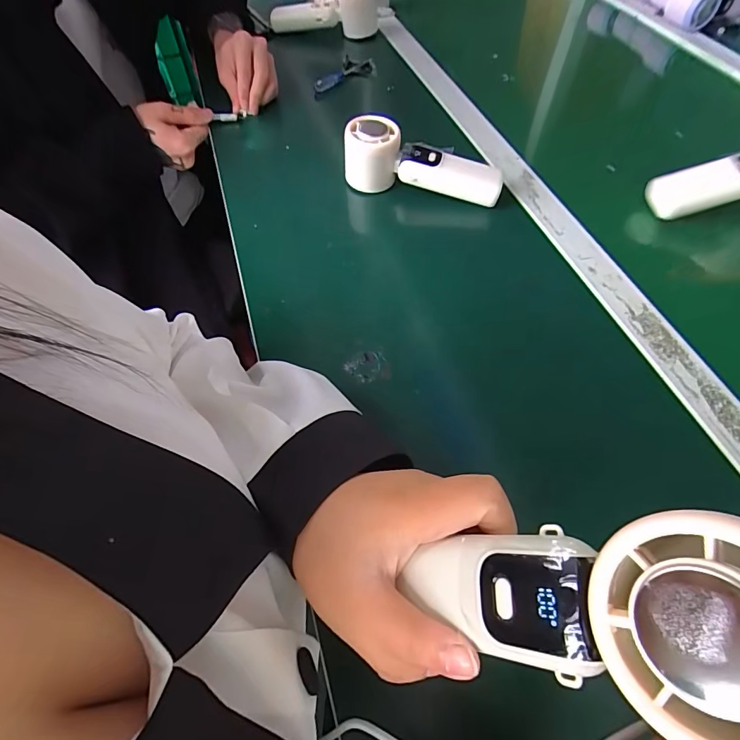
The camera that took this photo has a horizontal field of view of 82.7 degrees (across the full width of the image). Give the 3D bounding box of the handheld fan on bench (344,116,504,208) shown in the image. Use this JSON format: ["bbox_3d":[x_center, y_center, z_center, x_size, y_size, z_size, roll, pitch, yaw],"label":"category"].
[{"bbox_3d":[0.054,-0.210,0.436,0.161,0.062,0.049,17,58,11],"label":"handheld fan on bench"}]

